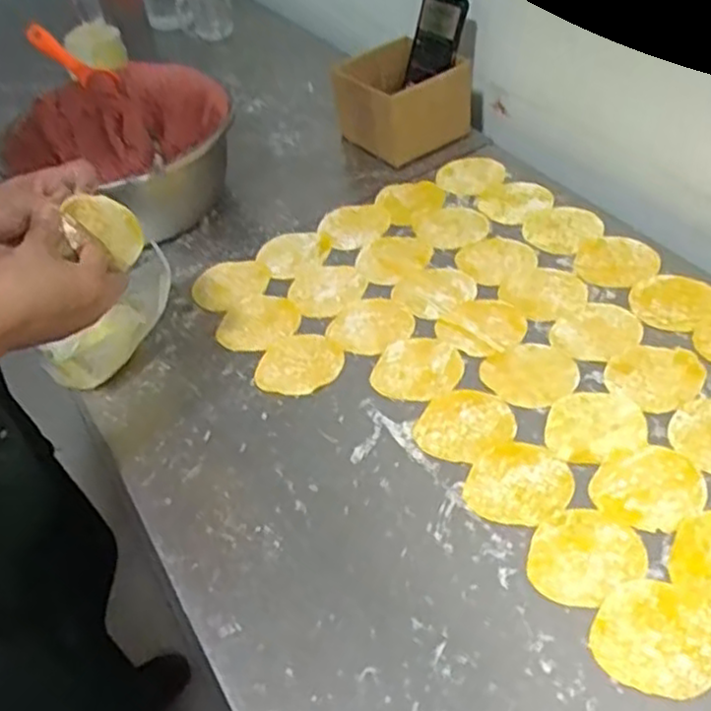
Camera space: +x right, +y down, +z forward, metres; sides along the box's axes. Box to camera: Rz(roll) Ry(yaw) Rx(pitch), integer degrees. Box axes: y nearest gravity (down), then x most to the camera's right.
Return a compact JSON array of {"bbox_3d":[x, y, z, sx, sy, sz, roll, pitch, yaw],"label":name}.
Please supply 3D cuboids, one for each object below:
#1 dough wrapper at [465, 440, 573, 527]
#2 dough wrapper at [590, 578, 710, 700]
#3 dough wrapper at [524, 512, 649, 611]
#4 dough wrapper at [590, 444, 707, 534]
[{"bbox_3d":[0.138,0.107,0.629,0.080,0.004,0.082,16,51,21],"label":"dough wrapper"},{"bbox_3d":[0.213,0.196,0.525,0.082,0.004,0.081,21,53,25],"label":"dough wrapper"},{"bbox_3d":[0.174,0.153,0.577,0.087,0.005,0.073,-26,49,-17],"label":"dough wrapper"},{"bbox_3d":[0.238,0.108,0.612,0.087,0.004,0.077,-28,46,-17],"label":"dough wrapper"}]

